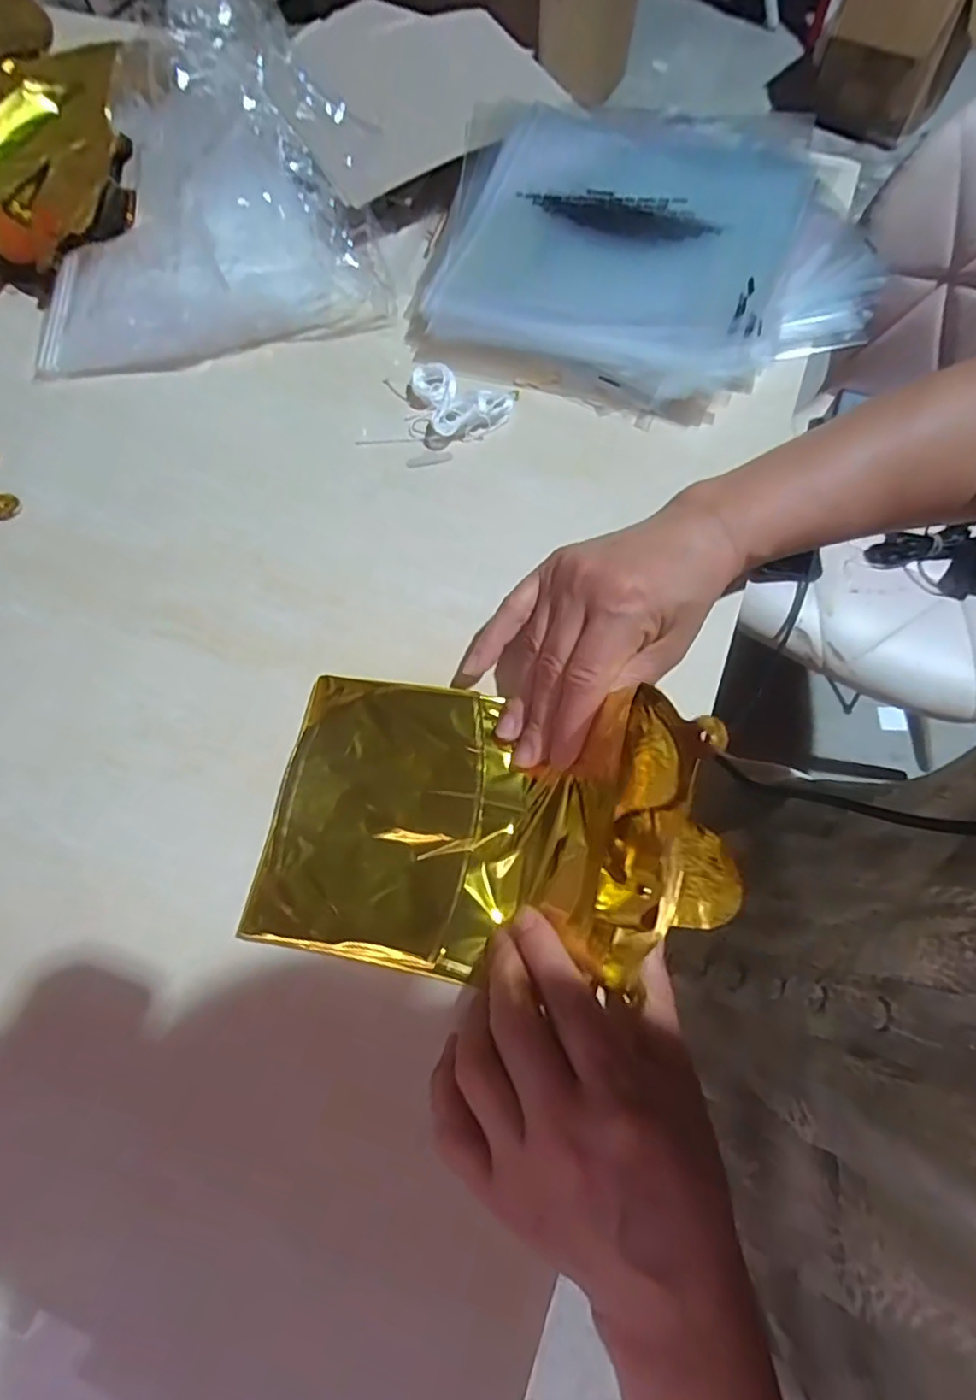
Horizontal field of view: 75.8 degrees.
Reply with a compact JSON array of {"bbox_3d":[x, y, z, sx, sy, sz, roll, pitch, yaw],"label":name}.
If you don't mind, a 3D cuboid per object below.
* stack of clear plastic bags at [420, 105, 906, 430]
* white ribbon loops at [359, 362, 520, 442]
[{"bbox_3d":[0.113,-0.306,0.425,0.285,0.045,0.261,17,70,7],"label":"stack of clear plastic bags"},{"bbox_3d":[-0.028,-0.180,0.389,0.076,0.019,0.064,21,71,8],"label":"white ribbon loops"}]

